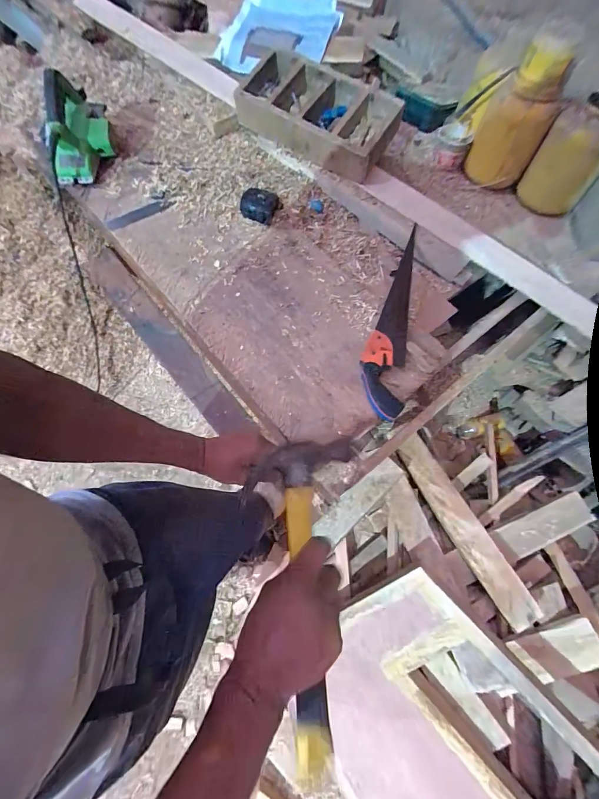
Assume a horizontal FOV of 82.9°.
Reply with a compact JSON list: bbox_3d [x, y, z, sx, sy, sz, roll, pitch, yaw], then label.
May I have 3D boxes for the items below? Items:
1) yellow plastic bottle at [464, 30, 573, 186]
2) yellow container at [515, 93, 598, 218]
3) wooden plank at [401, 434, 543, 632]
[{"bbox_3d":[0.527,-0.675,0.830,0.148,0.265,0.108,30,62,9],"label":"yellow plastic bottle"},{"bbox_3d":[0.669,-0.594,0.827,0.148,0.210,0.125,39,63,13],"label":"yellow container"},{"bbox_3d":[0.412,0.318,0.870,0.081,0.018,0.480,-36,65,15],"label":"wooden plank"}]

